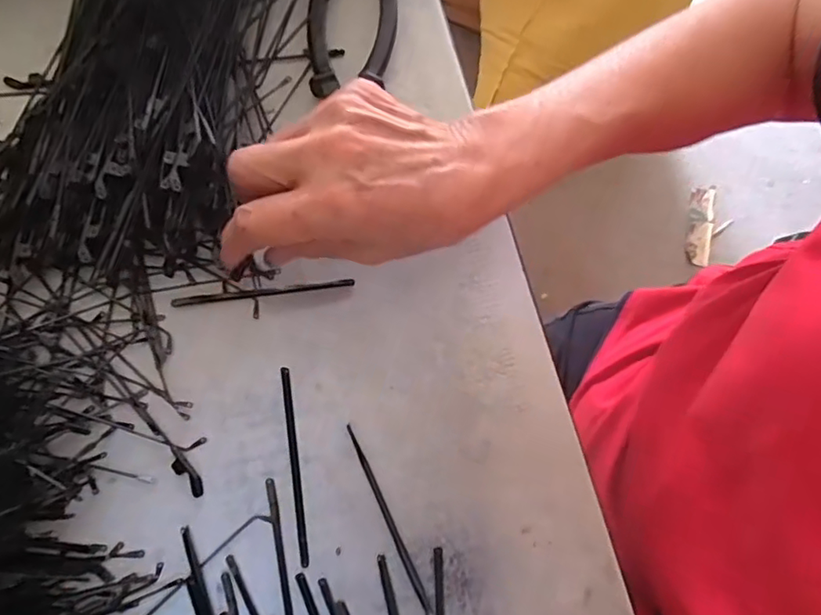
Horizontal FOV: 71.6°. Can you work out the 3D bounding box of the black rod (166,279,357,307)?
[{"bbox_3d":[-0.082,-0.009,0.317,0.098,0.004,0.005,-7,73,-4],"label":"black rod"}]

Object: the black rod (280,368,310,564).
[{"bbox_3d":[-0.061,0.080,0.294,0.005,0.004,0.098,-8,73,-5],"label":"black rod"}]

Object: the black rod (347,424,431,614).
[{"bbox_3d":[-0.012,0.105,0.287,0.007,0.004,0.095,-24,75,-9],"label":"black rod"}]

